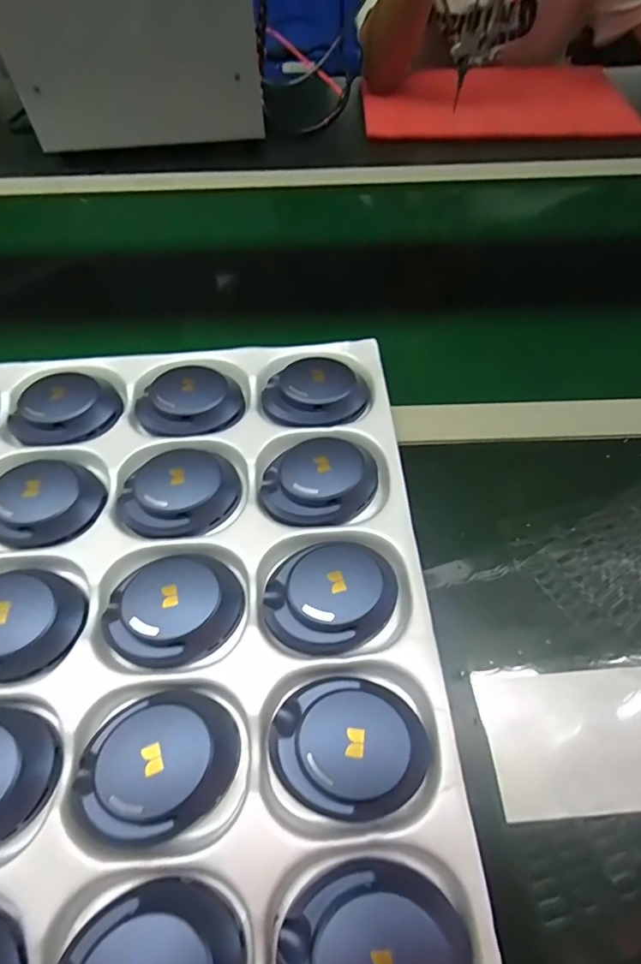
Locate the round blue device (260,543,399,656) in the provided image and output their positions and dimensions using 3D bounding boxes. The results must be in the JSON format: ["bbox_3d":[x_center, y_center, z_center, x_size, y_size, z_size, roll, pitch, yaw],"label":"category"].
[{"bbox_3d":[0.007,0.074,0.335,0.079,0.024,0.088,36,66,22],"label":"round blue device"}]

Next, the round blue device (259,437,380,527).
[{"bbox_3d":[-0.001,-0.007,0.381,0.083,0.023,0.081,20,61,14],"label":"round blue device"}]

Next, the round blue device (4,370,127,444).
[{"bbox_3d":[-0.224,-0.067,0.425,0.077,0.028,0.084,33,64,20],"label":"round blue device"}]

